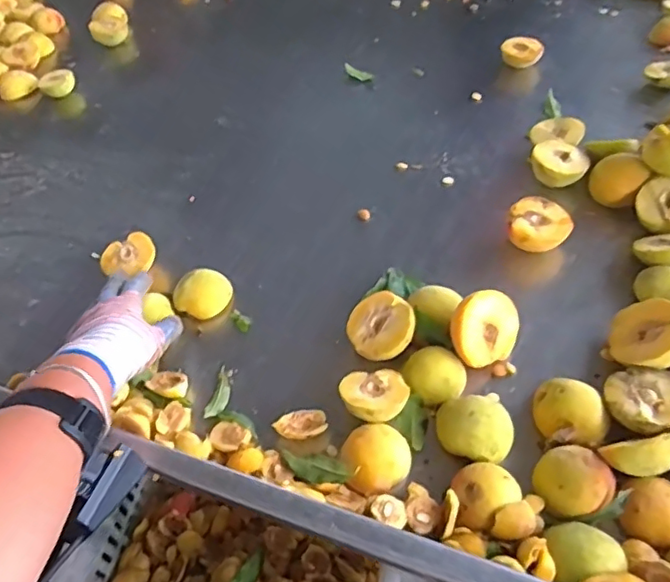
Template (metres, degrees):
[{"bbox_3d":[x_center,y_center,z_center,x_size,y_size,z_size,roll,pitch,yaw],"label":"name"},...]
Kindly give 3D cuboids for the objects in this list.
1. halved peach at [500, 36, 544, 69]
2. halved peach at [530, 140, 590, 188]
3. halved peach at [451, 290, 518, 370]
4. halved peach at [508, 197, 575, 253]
[{"bbox_3d":[0.290,-0.368,0.883,0.061,0.034,0.059,9,51,14],"label":"halved peach"},{"bbox_3d":[0.274,-0.152,0.695,0.062,0.046,0.067,25,57,26],"label":"halved peach"},{"bbox_3d":[0.138,0.034,0.532,0.072,0.068,0.027,-2,5,-30],"label":"halved peach"},{"bbox_3d":[0.227,-0.070,0.633,0.065,0.037,0.062,-3,50,3],"label":"halved peach"}]

